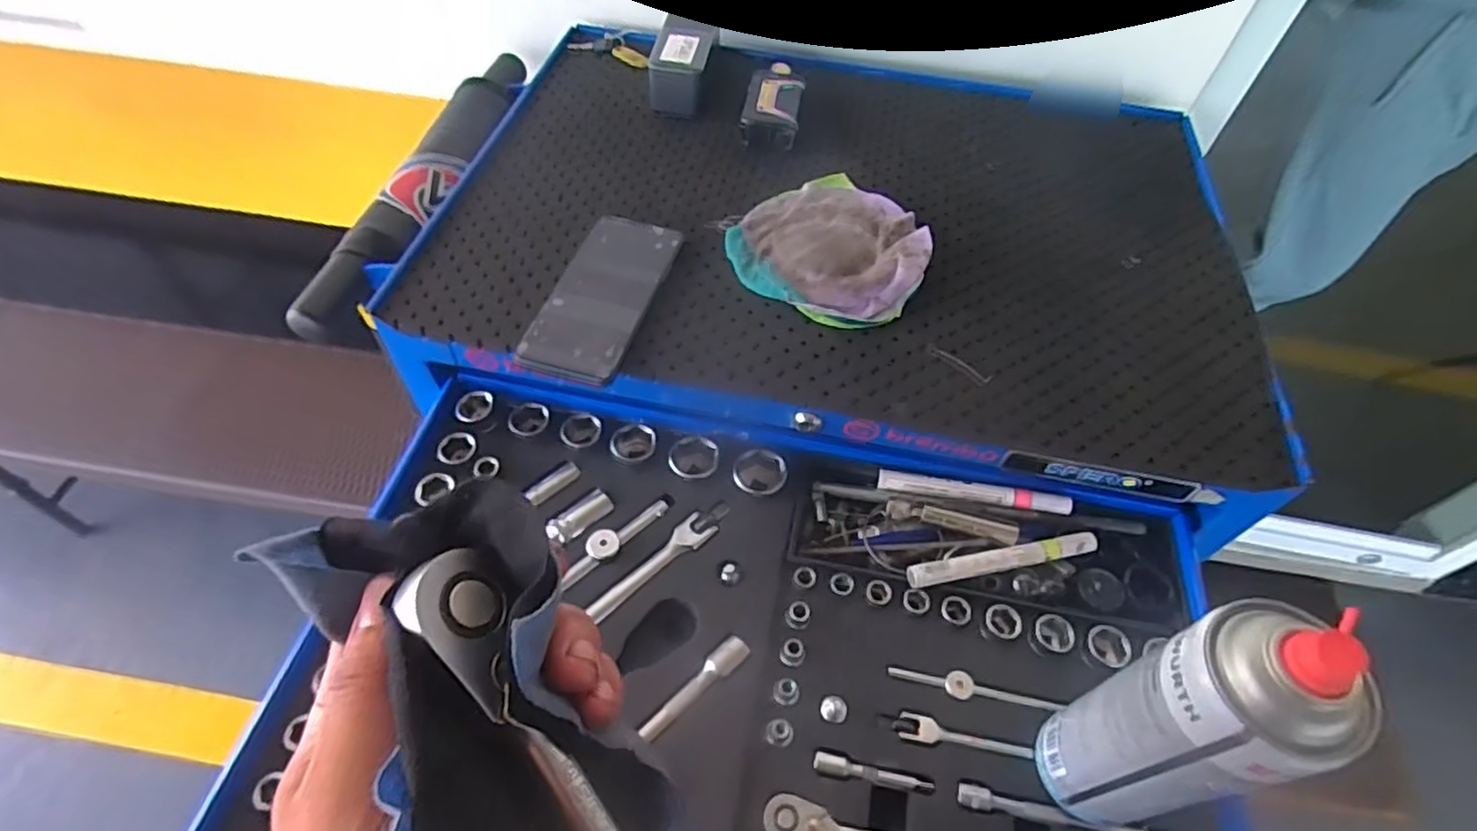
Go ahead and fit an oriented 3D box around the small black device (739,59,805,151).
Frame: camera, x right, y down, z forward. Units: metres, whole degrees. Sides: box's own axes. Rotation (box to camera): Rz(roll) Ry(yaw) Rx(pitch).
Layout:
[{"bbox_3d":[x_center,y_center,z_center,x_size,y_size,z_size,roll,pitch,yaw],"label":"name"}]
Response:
[{"bbox_3d":[0.035,-0.303,0.671,0.053,0.031,0.101,9,54,3],"label":"small black device"}]

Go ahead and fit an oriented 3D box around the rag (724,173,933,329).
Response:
[{"bbox_3d":[0.081,-0.145,0.572,0.156,0.029,0.157,30,58,18],"label":"rag"}]

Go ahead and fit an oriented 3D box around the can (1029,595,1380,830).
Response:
[{"bbox_3d":[0.211,0.155,0.338,0.061,0.217,0.063,-6,54,-8],"label":"can"}]

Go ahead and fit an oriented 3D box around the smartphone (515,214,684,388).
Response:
[{"bbox_3d":[-0.103,-0.095,0.531,0.075,0.013,0.163,16,54,8],"label":"smartphone"}]

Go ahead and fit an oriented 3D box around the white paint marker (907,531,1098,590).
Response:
[{"bbox_3d":[0.189,0.104,0.495,0.142,0.013,0.016,-9,55,-10],"label":"white paint marker"}]

